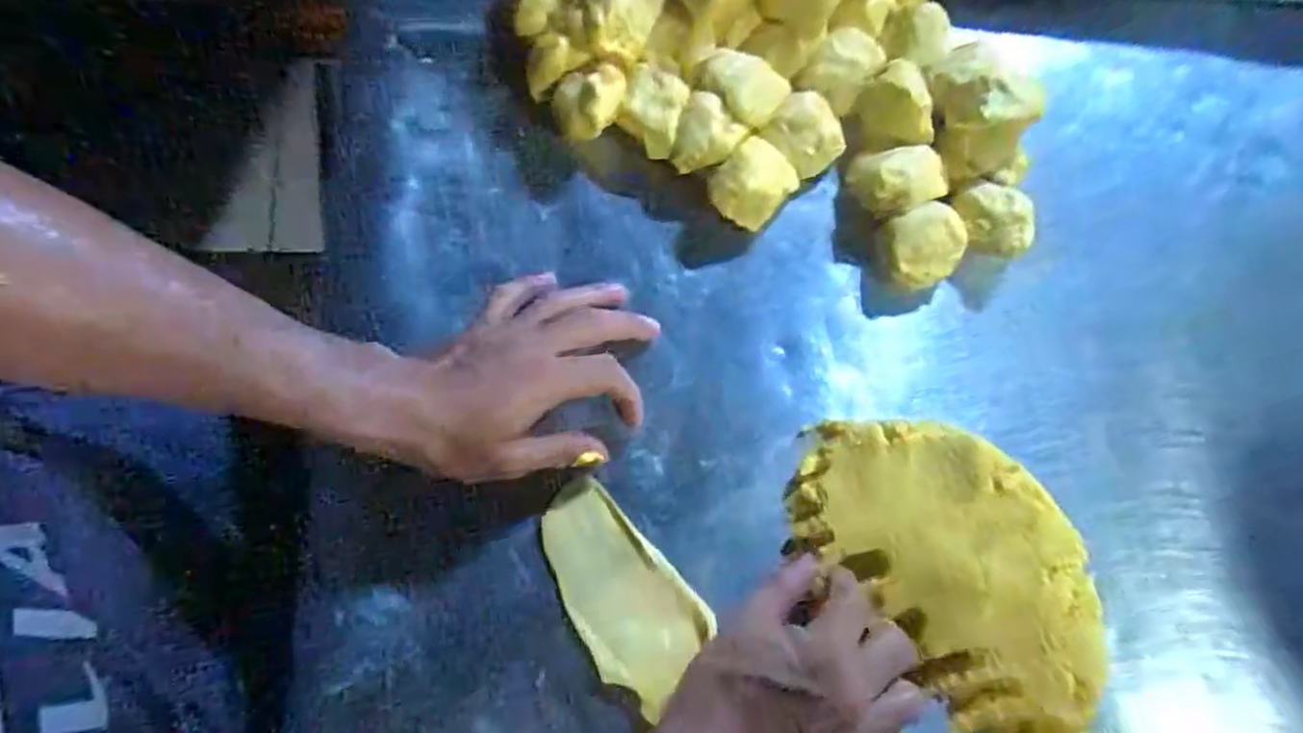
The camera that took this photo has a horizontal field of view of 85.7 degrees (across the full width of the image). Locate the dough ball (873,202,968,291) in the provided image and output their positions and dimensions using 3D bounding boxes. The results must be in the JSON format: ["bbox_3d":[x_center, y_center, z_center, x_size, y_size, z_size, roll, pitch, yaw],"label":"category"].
[{"bbox_3d":[0.178,-0.077,0.468,0.056,0.038,0.048,-14,77,-6],"label":"dough ball"}]

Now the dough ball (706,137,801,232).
[{"bbox_3d":[0.066,-0.120,0.467,0.053,0.043,0.045,-43,82,-12],"label":"dough ball"}]

